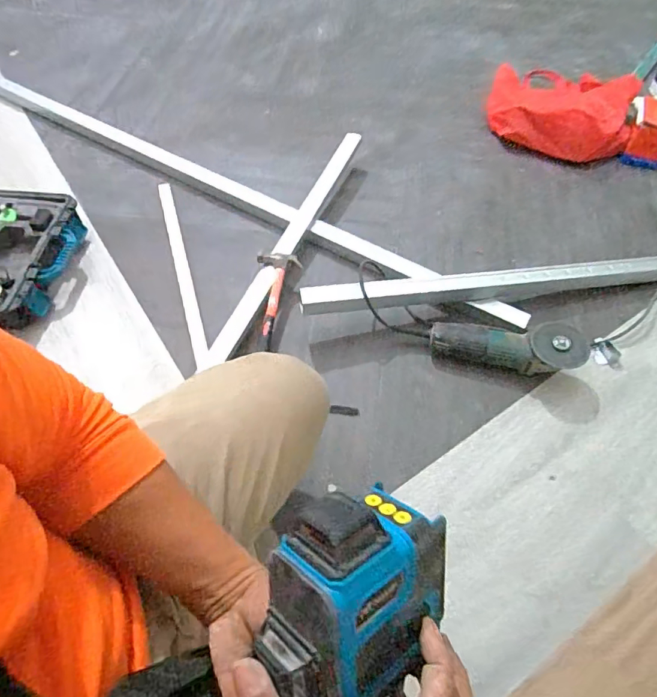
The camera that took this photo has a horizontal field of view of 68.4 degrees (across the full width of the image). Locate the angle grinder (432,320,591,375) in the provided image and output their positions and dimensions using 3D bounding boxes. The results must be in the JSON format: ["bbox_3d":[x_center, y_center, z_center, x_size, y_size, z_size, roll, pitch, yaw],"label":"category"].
[{"bbox_3d":[0.331,0.001,0.909,0.270,0.088,0.081,5,59,19],"label":"angle grinder"}]

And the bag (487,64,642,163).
[{"bbox_3d":[0.626,-0.681,1.310,0.359,0.115,0.395,18,62,11],"label":"bag"}]

